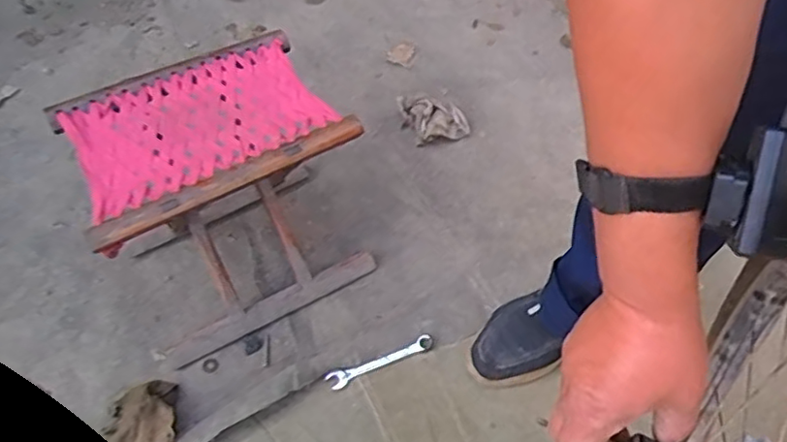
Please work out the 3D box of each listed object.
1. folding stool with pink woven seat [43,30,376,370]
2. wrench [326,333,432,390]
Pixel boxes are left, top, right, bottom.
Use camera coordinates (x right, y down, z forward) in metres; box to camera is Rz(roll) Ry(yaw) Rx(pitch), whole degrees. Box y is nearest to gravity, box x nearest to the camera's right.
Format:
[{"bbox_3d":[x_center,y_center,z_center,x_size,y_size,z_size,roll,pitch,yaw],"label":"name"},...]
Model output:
[{"bbox_3d":[-0.228,-0.032,0.841,0.310,0.287,0.249,-26,54,-17],"label":"folding stool with pink woven seat"},{"bbox_3d":[-0.017,0.192,0.839,0.153,0.010,0.025,-21,76,-14],"label":"wrench"}]

